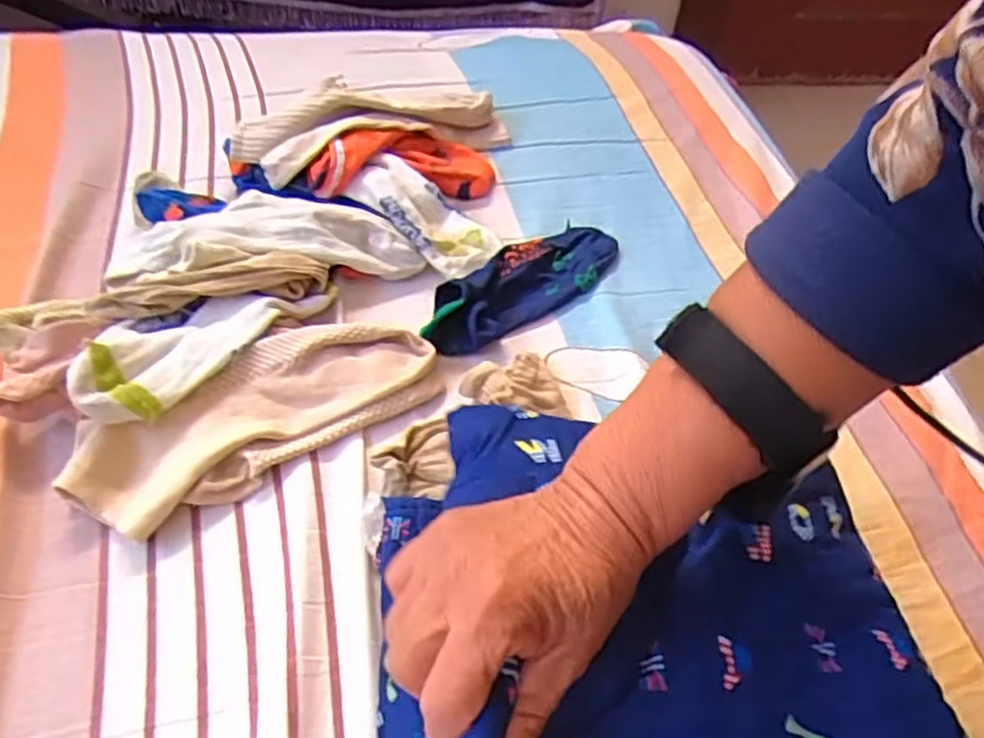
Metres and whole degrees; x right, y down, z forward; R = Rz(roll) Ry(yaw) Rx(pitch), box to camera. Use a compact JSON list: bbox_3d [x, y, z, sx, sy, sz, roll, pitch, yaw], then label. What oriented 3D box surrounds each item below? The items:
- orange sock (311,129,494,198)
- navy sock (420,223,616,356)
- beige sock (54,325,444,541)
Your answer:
[{"bbox_3d":[-0.073,-0.171,0.608,0.164,0.035,0.060,-9,49,-33],"label":"orange sock"},{"bbox_3d":[0.024,-0.069,0.548,0.186,0.036,0.062,-32,58,-27],"label":"navy sock"},{"bbox_3d":[-0.144,0.026,0.455,0.219,0.034,0.081,-26,56,-24],"label":"beige sock"}]

